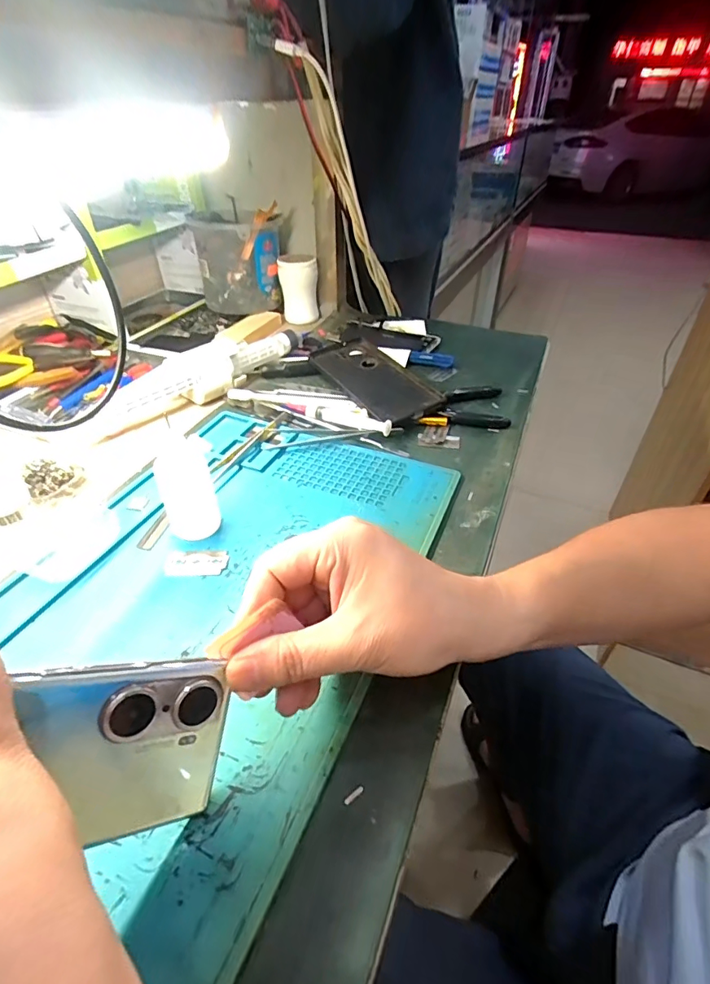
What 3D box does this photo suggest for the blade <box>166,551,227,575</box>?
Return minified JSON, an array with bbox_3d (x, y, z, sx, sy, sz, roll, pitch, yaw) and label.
[{"bbox_3d":[-0.110,0.048,0.333,0.041,0.004,0.023,0,40,-2],"label":"blade"}]

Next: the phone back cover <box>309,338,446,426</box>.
[{"bbox_3d":[0.019,-0.124,0.526,0.076,0.011,0.176,-25,47,-22],"label":"phone back cover"}]

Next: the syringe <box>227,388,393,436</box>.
[{"bbox_3d":[-0.045,-0.086,0.483,0.179,0.015,0.028,18,43,18],"label":"syringe"}]

